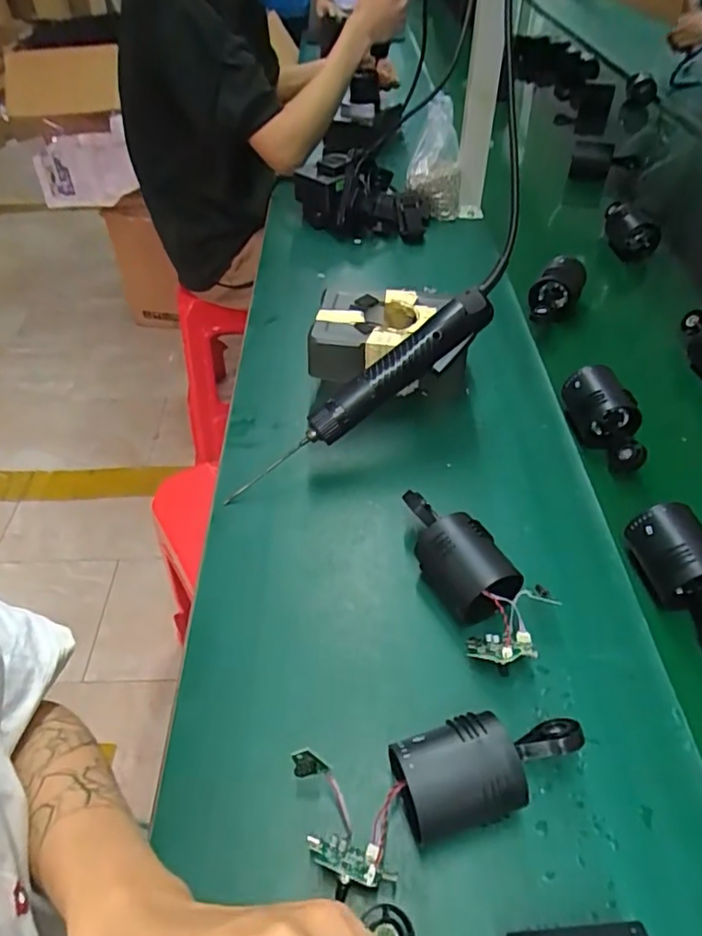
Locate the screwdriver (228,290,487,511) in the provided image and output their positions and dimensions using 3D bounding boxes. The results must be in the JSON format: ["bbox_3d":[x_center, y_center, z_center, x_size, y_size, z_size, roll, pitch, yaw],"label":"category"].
[{"bbox_3d":[0.011,-0.065,0.533,0.280,0.039,0.032,-37,54,-2],"label":"screwdriver"}]

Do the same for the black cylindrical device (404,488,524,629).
[{"bbox_3d":[0.074,0.066,0.451,0.050,0.058,0.119,-23,51,-21],"label":"black cylindrical device"}]

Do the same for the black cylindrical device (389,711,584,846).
[{"bbox_3d":[0.082,0.176,0.348,0.112,0.056,0.051,-14,48,-13],"label":"black cylindrical device"}]

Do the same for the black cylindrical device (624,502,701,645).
[{"bbox_3d":[0.254,0.084,0.445,0.056,0.048,0.121,-15,66,-14],"label":"black cylindrical device"}]

